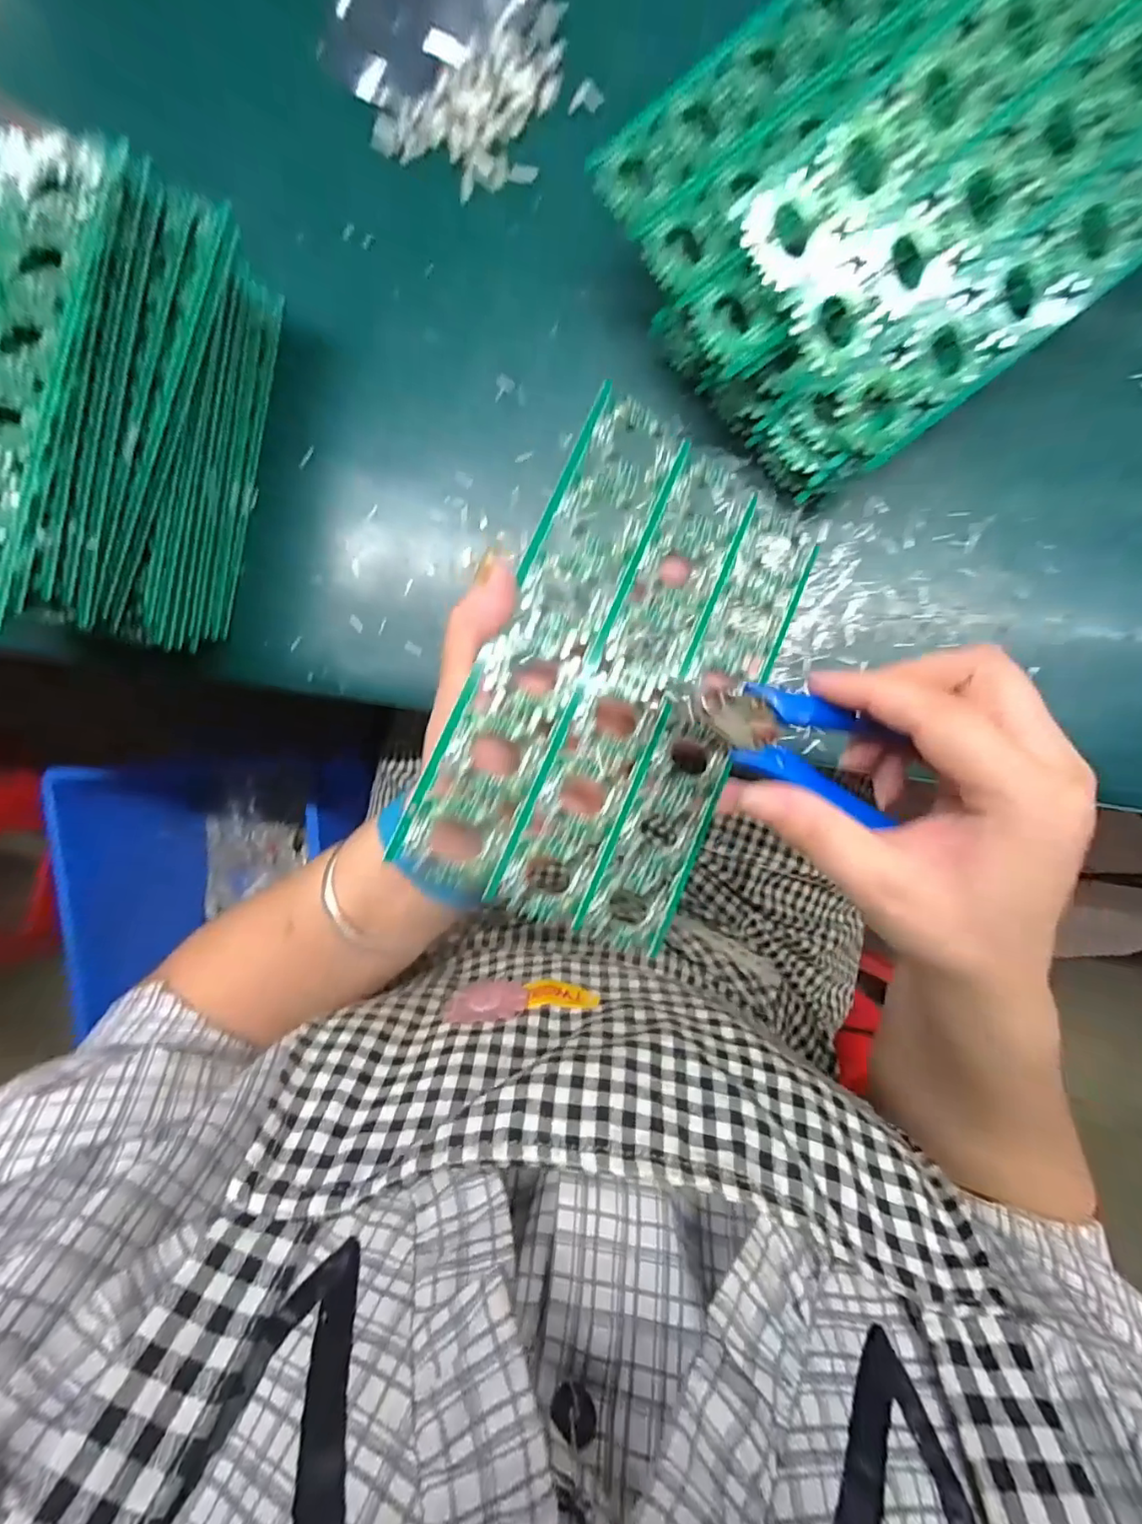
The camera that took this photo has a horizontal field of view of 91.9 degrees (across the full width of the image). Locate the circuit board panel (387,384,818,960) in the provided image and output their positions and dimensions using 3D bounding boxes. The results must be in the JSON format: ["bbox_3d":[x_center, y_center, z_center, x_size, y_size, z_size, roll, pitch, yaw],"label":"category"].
[{"bbox_3d":[0.025,-0.032,0.224,0.116,0.004,0.198,25,83,-21],"label":"circuit board panel"}]

